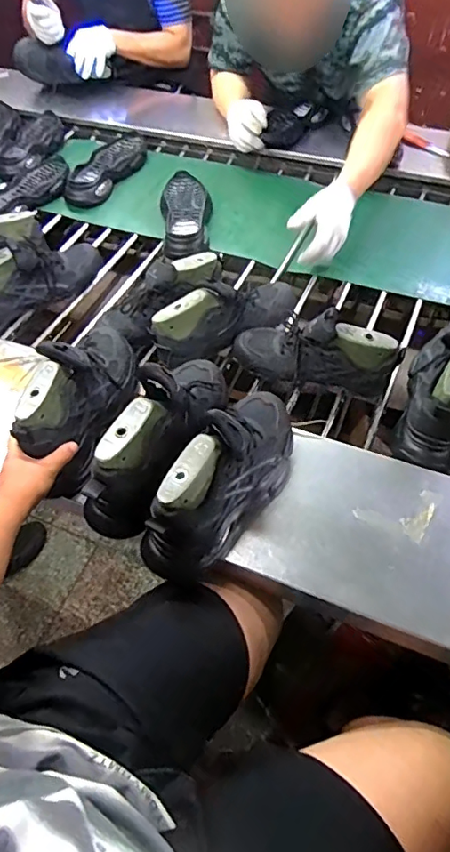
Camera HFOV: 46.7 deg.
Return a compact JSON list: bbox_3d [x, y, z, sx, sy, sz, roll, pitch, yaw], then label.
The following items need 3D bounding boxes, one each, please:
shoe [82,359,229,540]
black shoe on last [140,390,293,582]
[{"bbox_3d":[-0.082,-0.004,0.699,0.105,0.145,0.284,15,56,16],"label":"shoe"},{"bbox_3d":[0.001,0.059,0.674,0.099,0.168,0.280,27,60,23],"label":"black shoe on last"}]

